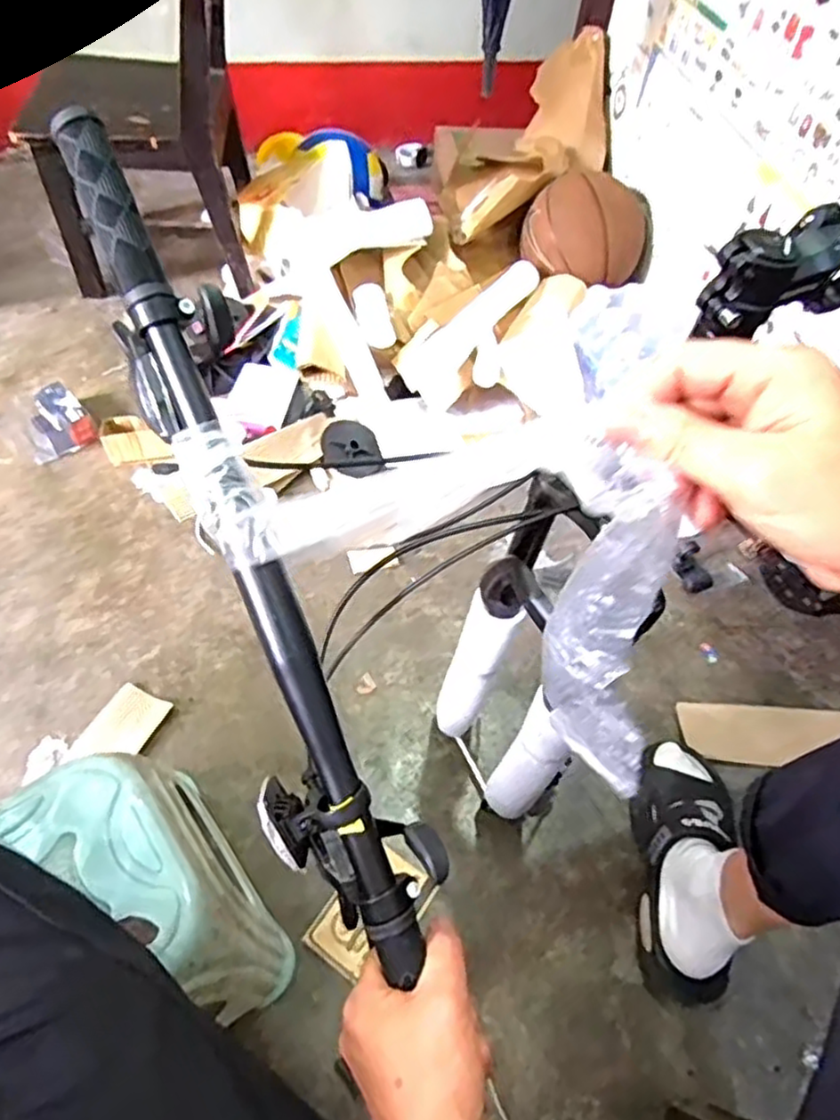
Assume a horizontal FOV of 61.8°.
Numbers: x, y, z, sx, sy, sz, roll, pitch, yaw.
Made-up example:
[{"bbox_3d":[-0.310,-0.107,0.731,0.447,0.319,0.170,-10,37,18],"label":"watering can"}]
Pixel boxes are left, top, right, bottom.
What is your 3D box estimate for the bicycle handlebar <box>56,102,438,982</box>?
[{"bbox_3d":[-0.115,-0.010,0.438,0.080,0.055,0.543,-22,89,-19],"label":"bicycle handlebar"}]

